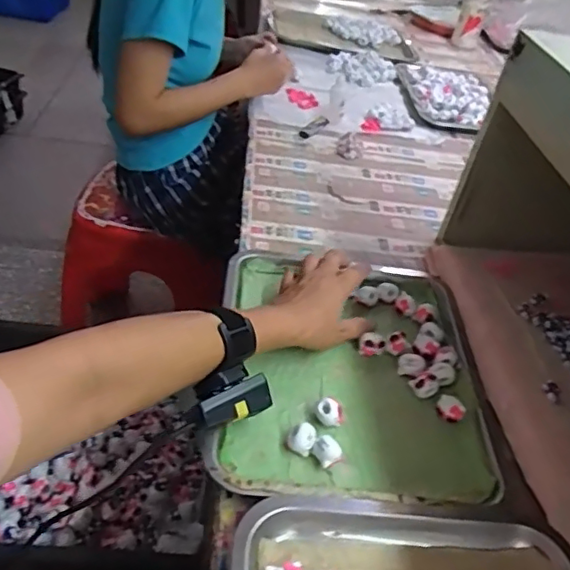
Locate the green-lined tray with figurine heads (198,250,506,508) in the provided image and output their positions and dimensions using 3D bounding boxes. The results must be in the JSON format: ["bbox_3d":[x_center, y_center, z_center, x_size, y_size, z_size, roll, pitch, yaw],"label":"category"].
[{"bbox_3d":[0.064,0.078,0.568,0.249,0.033,0.300,5,41,-2],"label":"green-lined tray with figurine heads"}]

